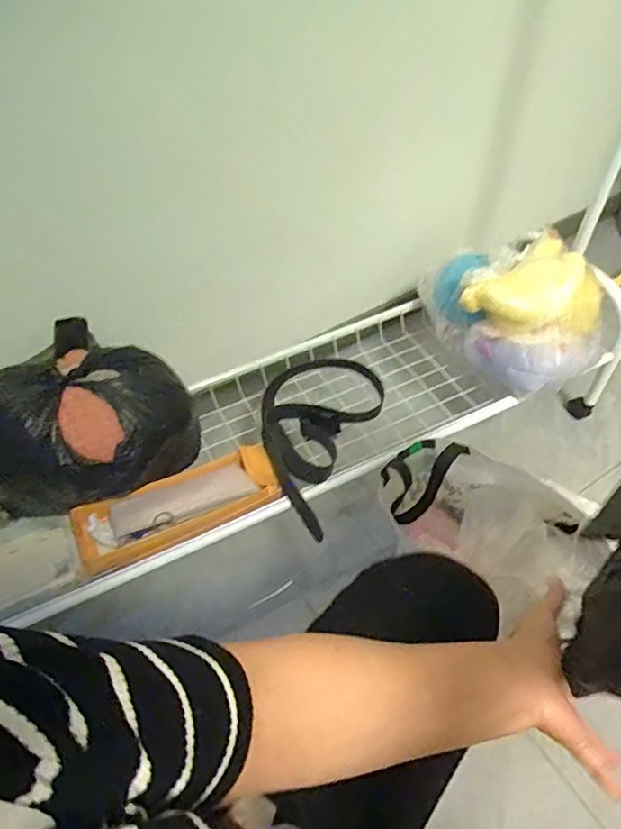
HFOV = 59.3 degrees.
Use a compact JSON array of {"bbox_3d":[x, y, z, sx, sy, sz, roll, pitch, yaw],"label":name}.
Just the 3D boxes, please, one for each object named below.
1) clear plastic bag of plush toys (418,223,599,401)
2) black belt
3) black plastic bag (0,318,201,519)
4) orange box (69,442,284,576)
[{"bbox_3d":[0.348,-0.173,0.902,0.214,0.147,0.247,-16,51,-10],"label":"clear plastic bag of plush toys"},{"bbox_3d":[-0.008,0.016,0.900,0.202,0.072,0.366,16,53,16],"label":"black belt"},{"bbox_3d":[-0.305,0.024,0.760,0.225,0.187,0.245,21,55,20],"label":"black plastic bag"},{"bbox_3d":[-0.189,0.128,0.790,0.294,0.050,0.113,-23,53,-15],"label":"orange box"}]

